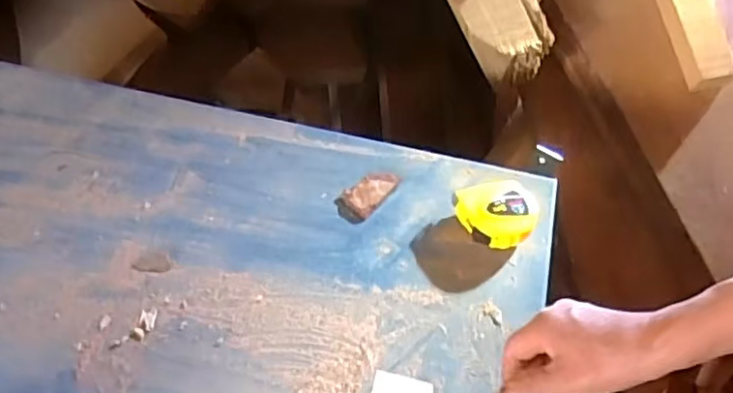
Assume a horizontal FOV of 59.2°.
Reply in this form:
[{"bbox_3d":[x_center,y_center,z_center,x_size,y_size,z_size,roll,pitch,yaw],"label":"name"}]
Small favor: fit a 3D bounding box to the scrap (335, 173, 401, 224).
[{"bbox_3d":[0.001,-0.004,0.682,0.074,0.008,0.036,-39,66,-24],"label":"scrap"}]

